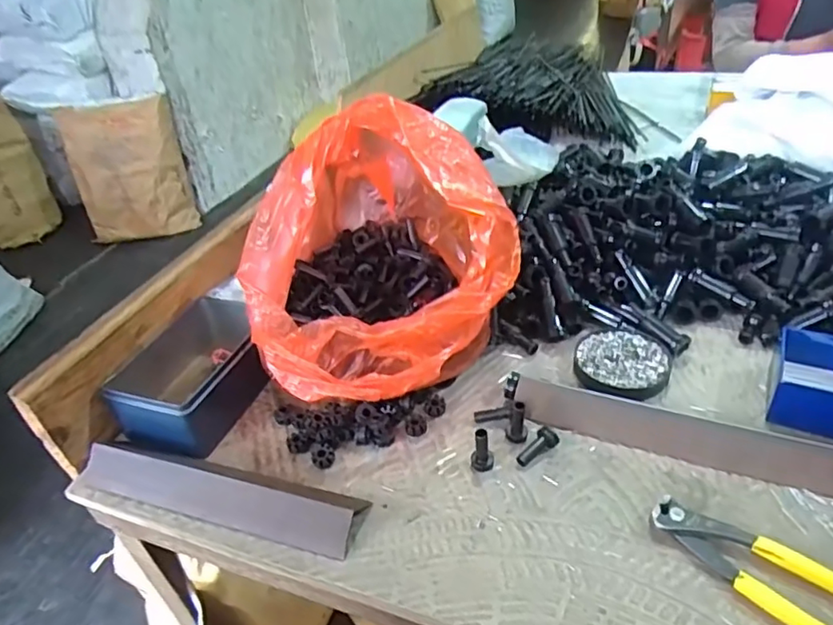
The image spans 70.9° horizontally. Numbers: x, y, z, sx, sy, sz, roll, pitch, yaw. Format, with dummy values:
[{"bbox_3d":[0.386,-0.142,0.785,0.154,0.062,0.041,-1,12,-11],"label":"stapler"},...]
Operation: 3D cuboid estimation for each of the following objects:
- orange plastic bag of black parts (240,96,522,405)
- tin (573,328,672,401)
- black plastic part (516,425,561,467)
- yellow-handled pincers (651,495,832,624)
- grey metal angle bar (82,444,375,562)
[{"bbox_3d":[-0.045,-0.076,0.553,0.240,0.169,0.317,-16,37,-11],"label":"orange plastic bag of black parts"},{"bbox_3d":[0.190,0.047,0.540,0.081,0.014,0.078,-5,37,4],"label":"tin"},{"bbox_3d":[0.097,0.109,0.469,0.039,0.015,0.013,-38,44,-14],"label":"black plastic part"},{"bbox_3d":[0.229,0.169,0.365,0.160,0.013,0.044,25,47,36],"label":"yellow-handled pincers"},{"bbox_3d":[-0.160,0.136,0.461,0.246,0.037,0.049,8,39,20],"label":"grey metal angle bar"}]

